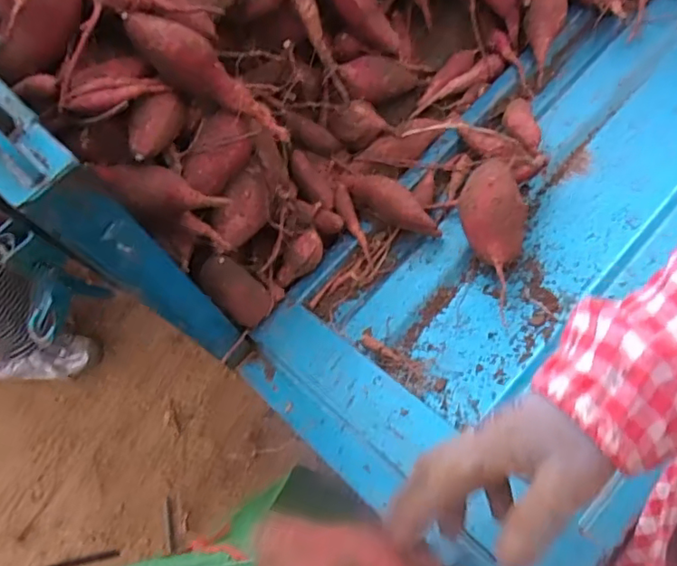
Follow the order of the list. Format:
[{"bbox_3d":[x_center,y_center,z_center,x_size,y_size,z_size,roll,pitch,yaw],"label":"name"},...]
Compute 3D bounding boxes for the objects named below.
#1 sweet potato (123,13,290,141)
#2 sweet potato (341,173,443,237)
[{"bbox_3d":[-0.124,-0.204,0.566,0.181,0.043,0.050,32,72,-25],"label":"sweet potato"},{"bbox_3d":[0.062,-0.100,0.680,0.134,0.042,0.037,34,75,30],"label":"sweet potato"}]

